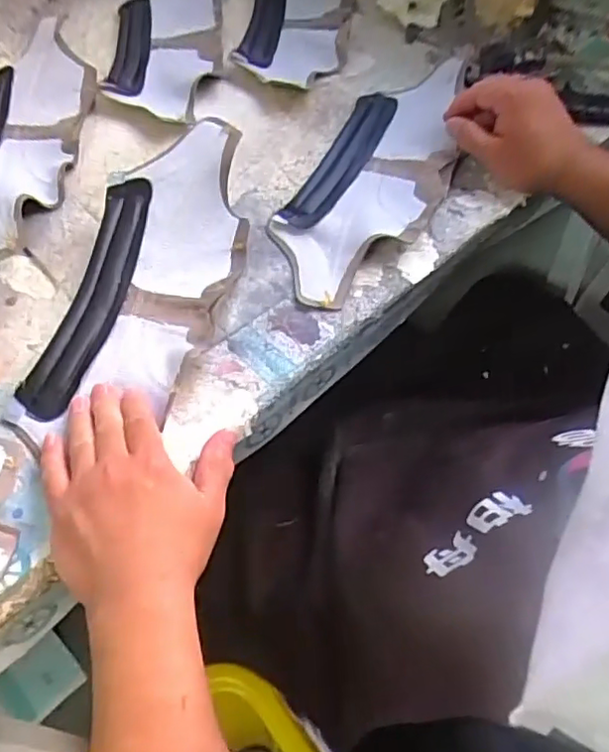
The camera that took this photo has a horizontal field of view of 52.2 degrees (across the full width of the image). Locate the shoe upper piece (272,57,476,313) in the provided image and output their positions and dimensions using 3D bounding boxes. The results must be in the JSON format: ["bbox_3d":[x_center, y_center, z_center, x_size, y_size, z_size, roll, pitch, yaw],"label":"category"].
[{"bbox_3d":[0.077,-0.208,0.615,0.132,0.021,0.355,21,63,18],"label":"shoe upper piece"}]

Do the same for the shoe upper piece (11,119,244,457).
[{"bbox_3d":[-0.133,-0.082,0.544,0.138,0.059,0.306,18,71,16],"label":"shoe upper piece"}]

